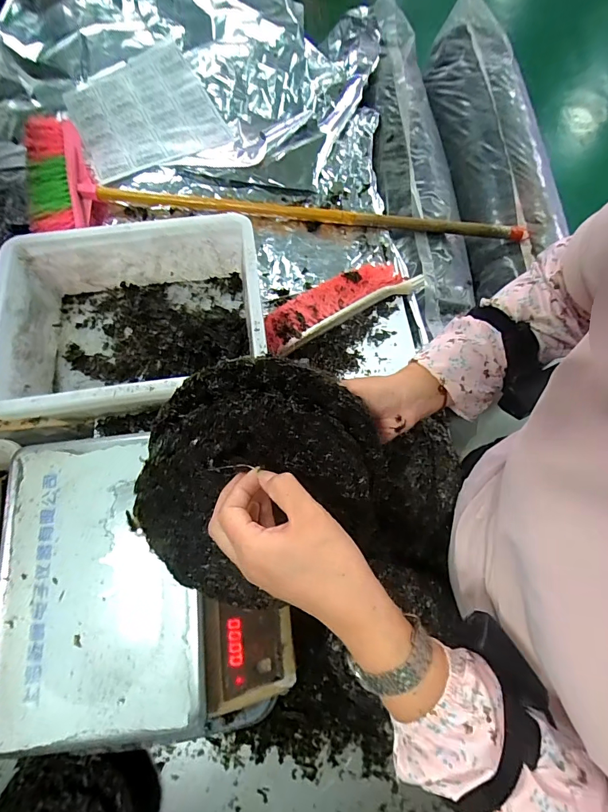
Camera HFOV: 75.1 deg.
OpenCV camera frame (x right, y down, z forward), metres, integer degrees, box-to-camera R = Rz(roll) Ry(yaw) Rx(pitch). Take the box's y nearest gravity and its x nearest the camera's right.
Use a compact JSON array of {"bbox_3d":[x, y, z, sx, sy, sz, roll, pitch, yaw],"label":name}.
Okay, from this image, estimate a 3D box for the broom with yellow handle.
[{"bbox_3d":[-0.062,-0.408,0.721,0.913,0.070,0.226,2,72,2],"label":"broom with yellow handle"}]

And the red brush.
[{"bbox_3d":[0.057,-0.175,0.660,0.289,0.064,0.089,-29,74,-8],"label":"red brush"}]

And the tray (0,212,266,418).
[{"bbox_3d":[-0.242,-0.119,0.597,0.359,0.140,0.276,-7,72,-1],"label":"tray"}]

